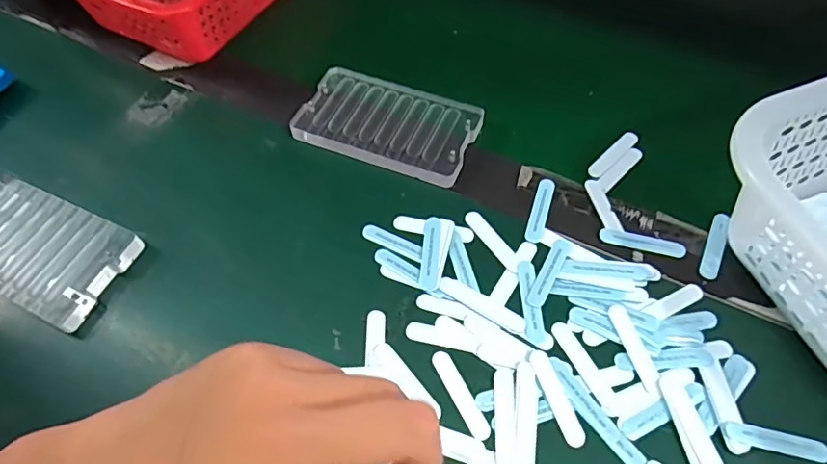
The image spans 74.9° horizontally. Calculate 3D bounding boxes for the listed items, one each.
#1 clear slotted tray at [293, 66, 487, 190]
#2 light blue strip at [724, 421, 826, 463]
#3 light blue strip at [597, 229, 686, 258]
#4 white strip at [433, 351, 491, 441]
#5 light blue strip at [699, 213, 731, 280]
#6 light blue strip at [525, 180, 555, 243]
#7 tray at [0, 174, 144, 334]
[{"bbox_3d":[-0.019,-0.077,0.384,0.122,0.011,0.075,19,61,13],"label":"clear slotted tray"},{"bbox_3d":[0.182,0.105,0.271,0.049,0.004,0.011,10,59,8],"label":"light blue strip"},{"bbox_3d":[0.141,0.006,0.333,0.050,0.004,0.011,13,60,9],"label":"light blue strip"},{"bbox_3d":[0.025,0.086,0.288,0.010,0.004,0.051,-24,61,-13],"label":"white strip"},{"bbox_3d":[0.184,0.008,0.330,0.010,0.004,0.048,23,62,15],"label":"light blue strip"},{"bbox_3d":[0.082,-0.015,0.347,0.011,0.004,0.051,16,60,11],"label":"light blue strip"},{"bbox_3d":[-0.238,0.010,0.339,0.120,0.015,0.067,21,62,14],"label":"tray"}]

